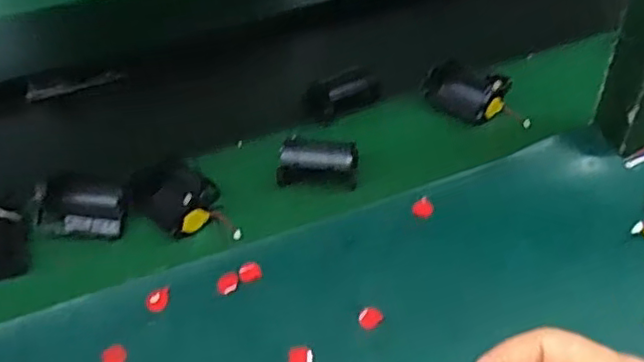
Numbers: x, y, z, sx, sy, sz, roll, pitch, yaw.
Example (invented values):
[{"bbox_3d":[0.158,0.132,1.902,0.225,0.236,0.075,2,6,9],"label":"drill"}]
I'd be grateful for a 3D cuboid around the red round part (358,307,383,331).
[{"bbox_3d":[0.035,0.099,0.456,0.016,0.004,0.018,26,52,27],"label":"red round part"}]

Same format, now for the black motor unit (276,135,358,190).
[{"bbox_3d":[-0.004,-0.016,0.547,0.068,0.041,0.033,3,45,7],"label":"black motor unit"}]

